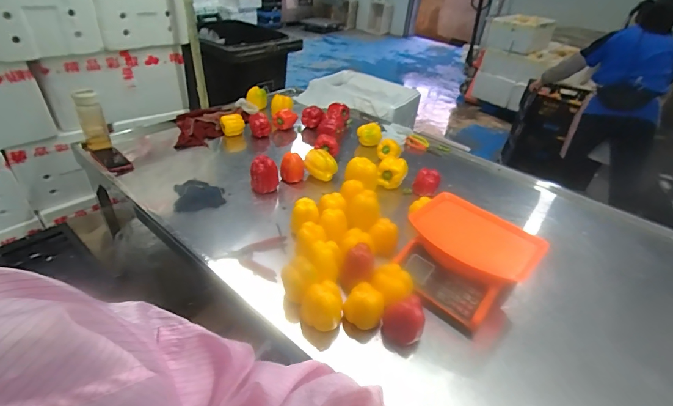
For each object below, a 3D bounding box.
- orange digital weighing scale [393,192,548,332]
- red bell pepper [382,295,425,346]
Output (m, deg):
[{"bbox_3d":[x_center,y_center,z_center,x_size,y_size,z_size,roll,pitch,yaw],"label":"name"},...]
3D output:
[{"bbox_3d":[0.295,0.118,0.849,0.269,0.103,0.284,-27,48,-37],"label":"orange digital weighing scale"},{"bbox_3d":[0.134,0.234,0.716,0.069,0.082,0.063,4,36,-3],"label":"red bell pepper"}]

